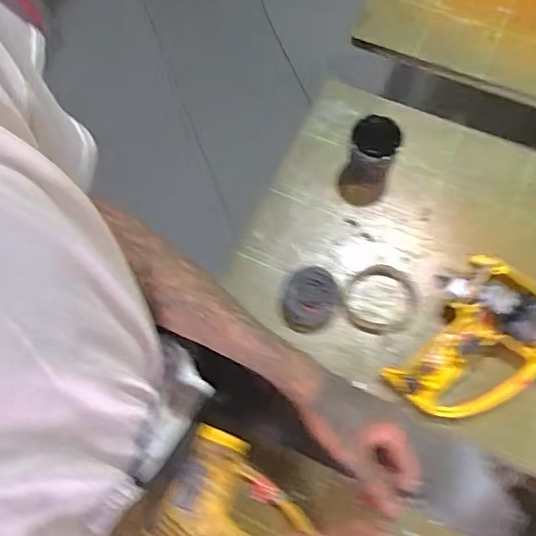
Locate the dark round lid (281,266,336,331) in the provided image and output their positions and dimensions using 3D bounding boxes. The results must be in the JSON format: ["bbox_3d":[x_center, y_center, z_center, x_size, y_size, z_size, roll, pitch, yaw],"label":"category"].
[{"bbox_3d":[0.049,0.039,0.671,0.058,0.027,0.073,21,70,8],"label":"dark round lid"}]

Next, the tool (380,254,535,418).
[{"bbox_3d":[0.282,0.110,0.625,0.236,0.049,0.183,31,72,11],"label":"tool"}]

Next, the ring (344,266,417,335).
[{"bbox_3d":[0.138,0.039,0.687,0.083,0.008,0.086,0,69,0],"label":"ring"}]

